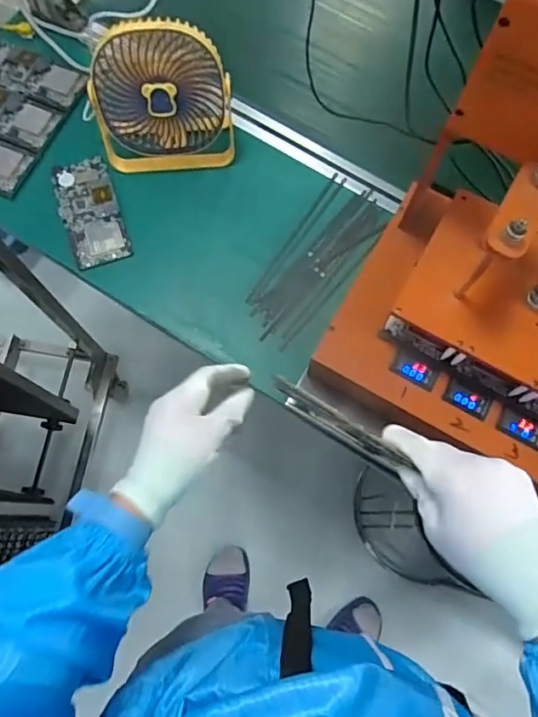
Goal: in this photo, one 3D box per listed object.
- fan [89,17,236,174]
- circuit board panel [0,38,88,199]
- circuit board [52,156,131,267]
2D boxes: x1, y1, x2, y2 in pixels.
[{"bbox_3d":[-0.129,-0.312,0.626,0.165,0.159,0.078,-5,74,-2],"label":"fan"},{"bbox_3d":[-0.370,-0.337,0.707,0.153,0.015,0.227,21,75,6],"label":"circuit board panel"},{"bbox_3d":[-0.230,-0.190,0.664,0.069,0.005,0.152,-18,75,-5],"label":"circuit board"}]

